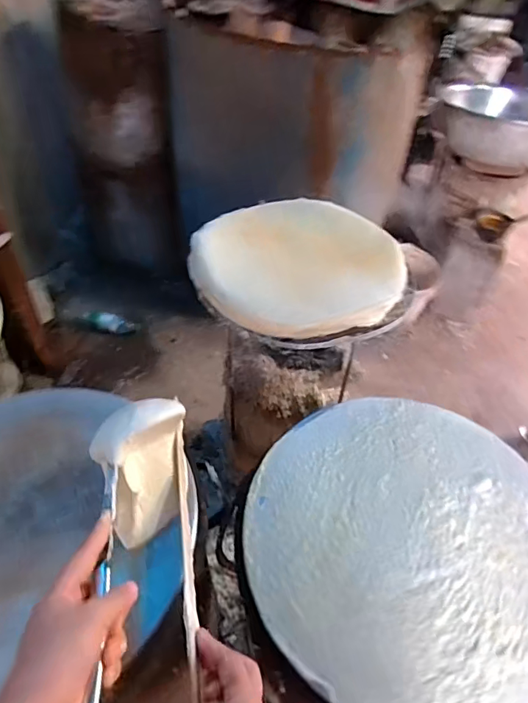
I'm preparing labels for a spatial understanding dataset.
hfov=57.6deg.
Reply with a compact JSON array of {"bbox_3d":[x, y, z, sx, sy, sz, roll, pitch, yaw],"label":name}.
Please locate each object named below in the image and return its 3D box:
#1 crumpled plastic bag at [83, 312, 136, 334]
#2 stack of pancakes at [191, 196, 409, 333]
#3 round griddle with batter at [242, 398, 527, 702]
[{"bbox_3d":[-0.620,-0.122,1.877,0.222,0.054,0.071,17,48,12],"label":"crumpled plastic bag"},{"bbox_3d":[0.066,-0.156,0.861,0.360,0.057,0.363,36,54,27],"label":"stack of pancakes"},{"bbox_3d":[0.166,0.210,0.551,0.361,0.022,0.357,2,47,-2],"label":"round griddle with batter"}]

